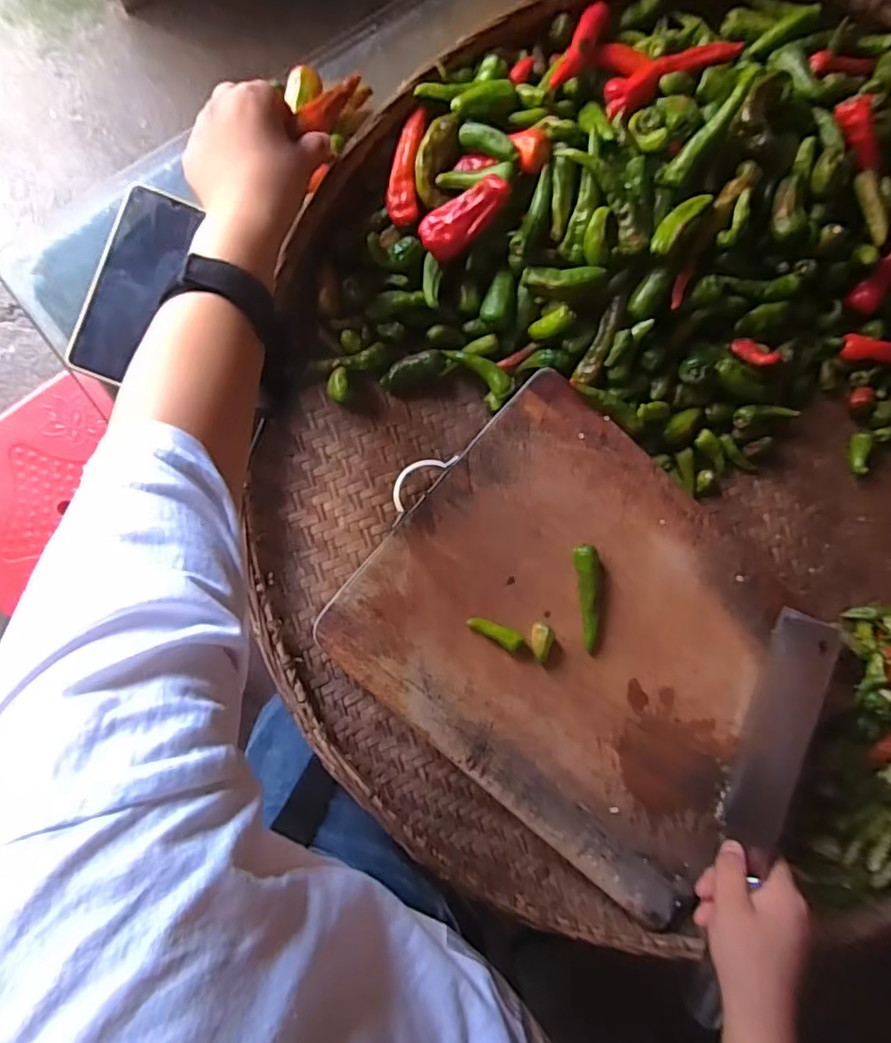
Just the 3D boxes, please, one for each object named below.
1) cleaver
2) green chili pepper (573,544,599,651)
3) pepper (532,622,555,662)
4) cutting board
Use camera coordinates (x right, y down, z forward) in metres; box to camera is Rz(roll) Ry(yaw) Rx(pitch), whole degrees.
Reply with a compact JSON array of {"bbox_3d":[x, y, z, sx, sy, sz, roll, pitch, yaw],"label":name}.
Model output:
[{"bbox_3d":[0.231,0.217,0.417,0.021,0.083,0.301,16,91,-6],"label":"cleaver"},{"bbox_3d":[0.118,0.062,0.451,0.019,0.020,0.087,-10,92,-5],"label":"green chili pepper"},{"bbox_3d":[0.078,0.098,0.449,0.018,0.013,0.032,4,91,-6],"label":"pepper"},{"bbox_3d":[0.116,0.097,0.454,0.354,0.014,0.298,37,86,-5],"label":"cutting board"}]

